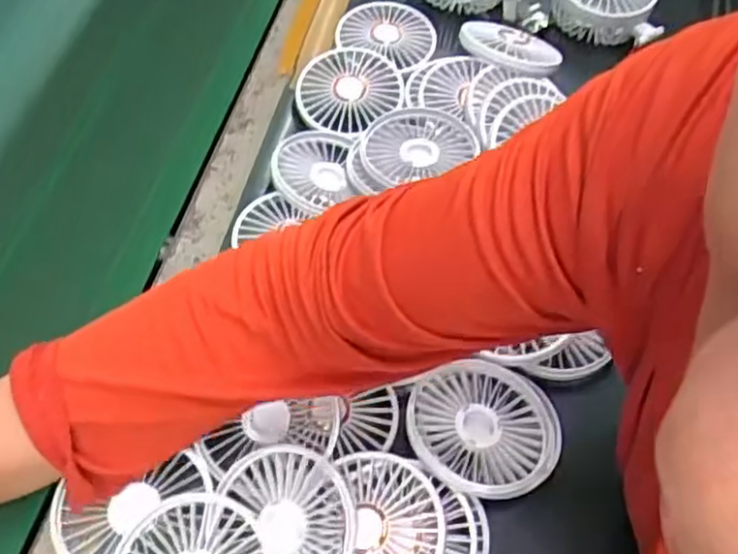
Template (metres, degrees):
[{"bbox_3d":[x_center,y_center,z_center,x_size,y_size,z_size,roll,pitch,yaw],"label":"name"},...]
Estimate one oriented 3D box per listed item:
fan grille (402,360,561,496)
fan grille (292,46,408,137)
[{"bbox_3d":[0.073,0.092,0.446,0.093,0.014,0.084,-21,60,-13],"label":"fan grille"},{"bbox_3d":[-0.016,-0.154,0.596,0.083,0.025,0.089,0,58,0],"label":"fan grille"}]

